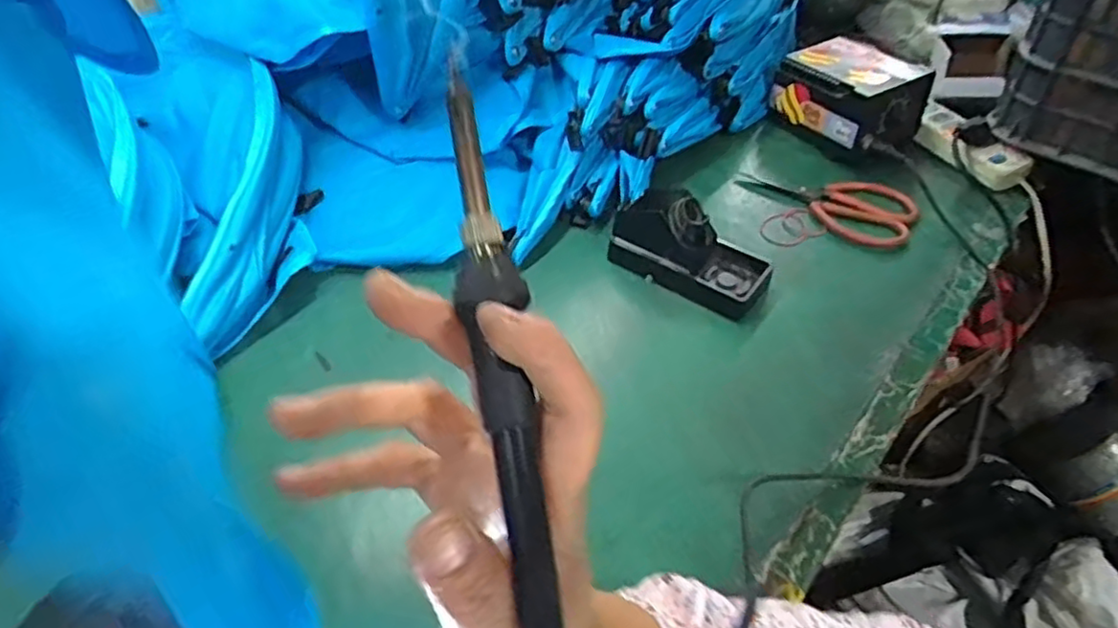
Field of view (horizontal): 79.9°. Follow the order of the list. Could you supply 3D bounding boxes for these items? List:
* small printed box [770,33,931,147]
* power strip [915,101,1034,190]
[{"bbox_3d":[0.336,-0.258,0.784,0.080,0.090,0.156,-26,51,-22],"label":"small printed box"},{"bbox_3d":[0.451,-0.184,0.740,0.034,0.044,0.134,-17,48,-14],"label":"power strip"}]

